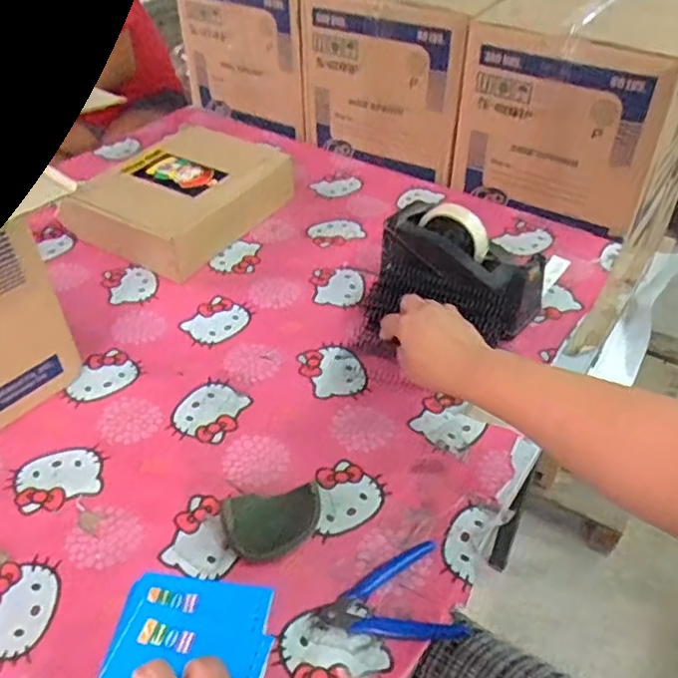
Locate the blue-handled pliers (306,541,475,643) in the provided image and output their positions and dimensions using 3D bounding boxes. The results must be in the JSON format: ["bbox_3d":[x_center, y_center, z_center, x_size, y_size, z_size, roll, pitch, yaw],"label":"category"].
[{"bbox_3d":[0.037,0.219,0.534,0.115,0.010,0.082,-9,44,-9],"label":"blue-handled pliers"}]

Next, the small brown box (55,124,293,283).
[{"bbox_3d":[-0.227,-0.208,0.934,0.213,0.101,0.269,32,52,30],"label":"small brown box"}]

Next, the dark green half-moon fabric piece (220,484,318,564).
[{"bbox_3d":[-0.058,0.168,0.583,0.088,0.023,0.057,-11,44,-11],"label":"dark green half-moon fabric piece"}]

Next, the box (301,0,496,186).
[{"bbox_3d":[0.130,-0.508,1.131,0.325,0.262,0.395,20,47,21],"label":"box"}]

